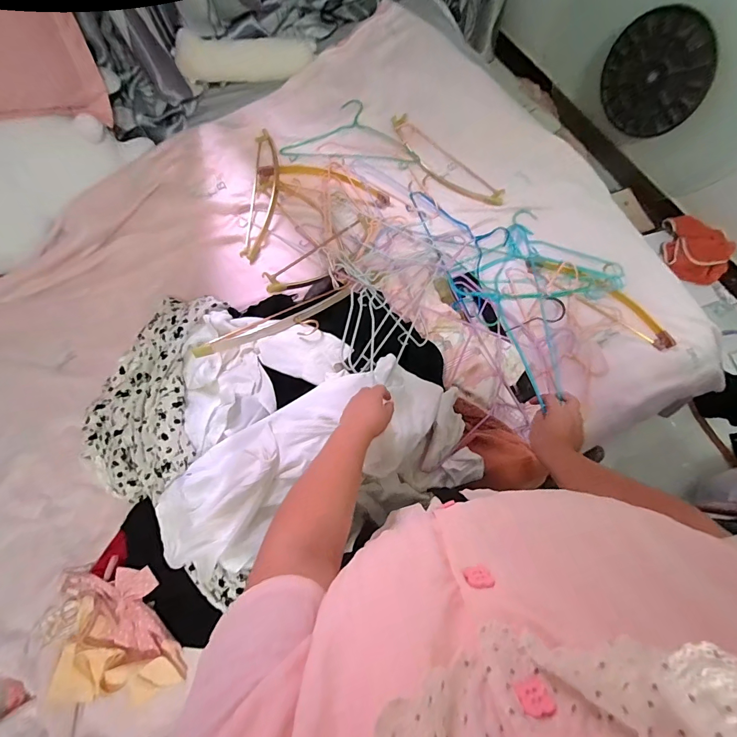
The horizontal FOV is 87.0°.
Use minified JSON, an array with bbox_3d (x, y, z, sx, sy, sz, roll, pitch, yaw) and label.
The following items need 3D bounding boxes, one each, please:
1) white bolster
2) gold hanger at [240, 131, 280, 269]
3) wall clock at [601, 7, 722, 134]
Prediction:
[{"bbox_3d":[-0.343,-0.894,1.108,0.376,0.103,0.098,-16,75,-3],"label":"white bolster"},{"bbox_3d":[-0.285,-0.479,1.053,0.083,0.025,0.400,2,75,2],"label":"gold hanger"},{"bbox_3d":[0.856,-0.879,1.175,0.068,0.327,0.315,-30,82,-4],"label":"wall clock"}]

